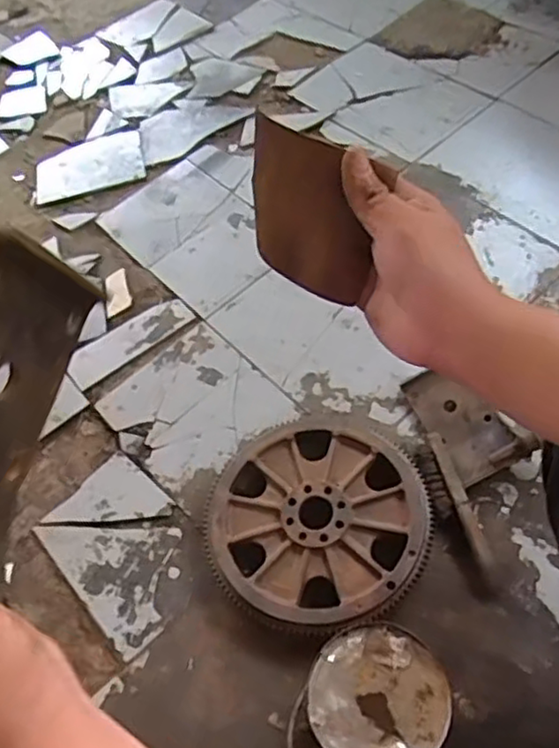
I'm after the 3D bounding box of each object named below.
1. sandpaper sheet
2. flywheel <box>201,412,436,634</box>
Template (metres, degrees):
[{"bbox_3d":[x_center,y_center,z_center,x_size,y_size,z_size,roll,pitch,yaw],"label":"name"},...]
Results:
[{"bbox_3d":[0.018,-0.104,0.440,0.100,0.097,0.010,31,40,20],"label":"sandpaper sheet"},{"bbox_3d":[0.057,0.202,0.976,0.311,0.051,0.322,-4,58,6],"label":"flywheel"}]

